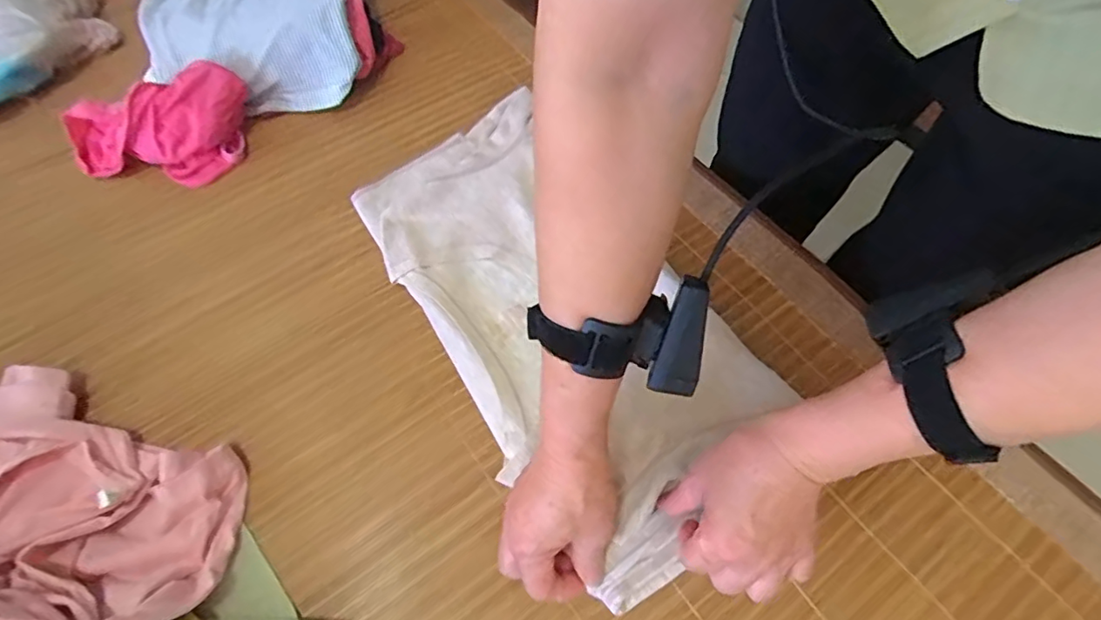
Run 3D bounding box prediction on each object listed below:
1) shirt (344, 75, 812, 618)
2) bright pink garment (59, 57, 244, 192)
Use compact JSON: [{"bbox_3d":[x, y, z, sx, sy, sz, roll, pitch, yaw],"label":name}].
[{"bbox_3d":[0.000,-0.011,0.510,0.211,0.030,0.463,-31,64,-15],"label":"shirt"},{"bbox_3d":[-0.424,-0.206,0.605,0.160,0.077,0.111,7,61,5],"label":"bright pink garment"}]

